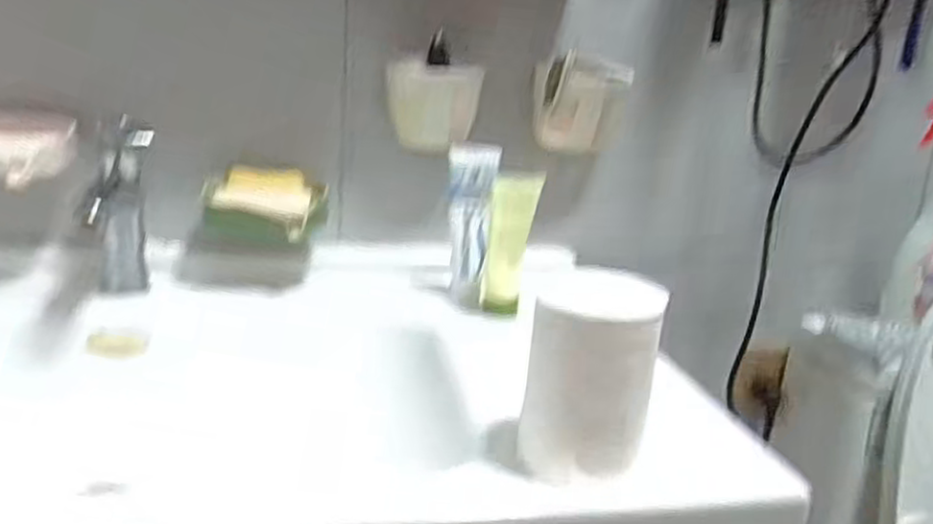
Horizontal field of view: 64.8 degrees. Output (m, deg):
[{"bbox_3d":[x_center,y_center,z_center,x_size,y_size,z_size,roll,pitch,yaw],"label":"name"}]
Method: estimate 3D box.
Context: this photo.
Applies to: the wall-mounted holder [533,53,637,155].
[{"bbox_3d":[0.133,-0.179,0.851,0.113,0.104,0.083,5,16,6],"label":"wall-mounted holder"}]

